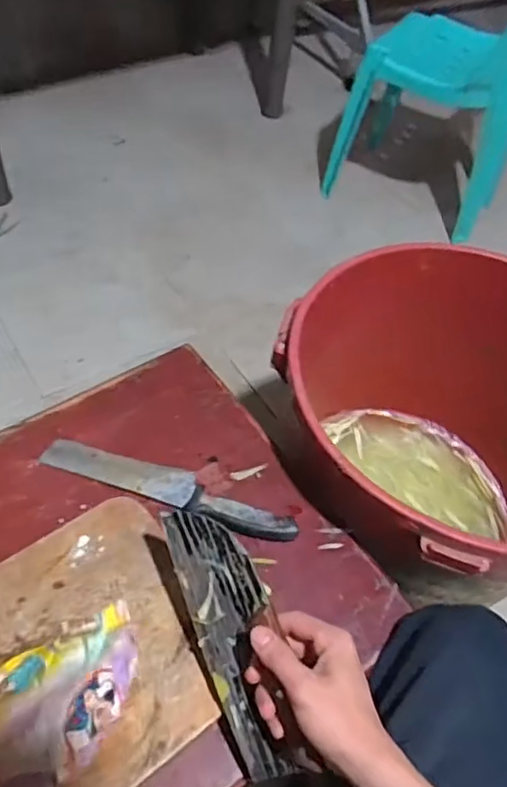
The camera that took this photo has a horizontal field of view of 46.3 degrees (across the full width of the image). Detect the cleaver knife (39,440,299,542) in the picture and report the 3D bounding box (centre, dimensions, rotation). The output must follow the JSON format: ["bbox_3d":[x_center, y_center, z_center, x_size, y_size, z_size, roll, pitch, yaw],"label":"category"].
[{"bbox_3d":[-0.095,0.105,0.672,0.297,0.025,0.046,19,55,9],"label":"cleaver knife"}]

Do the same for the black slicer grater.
[{"bbox_3d":[-0.015,0.203,0.494,0.012,0.079,0.224,-3,70,-57],"label":"black slicer grater"}]

